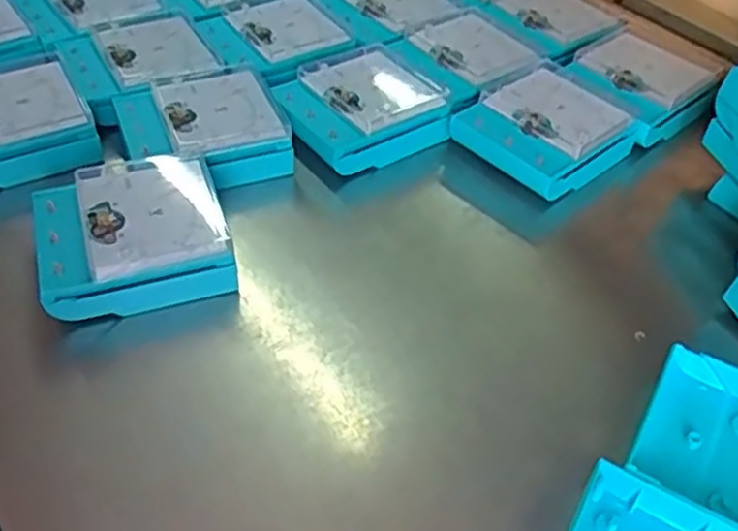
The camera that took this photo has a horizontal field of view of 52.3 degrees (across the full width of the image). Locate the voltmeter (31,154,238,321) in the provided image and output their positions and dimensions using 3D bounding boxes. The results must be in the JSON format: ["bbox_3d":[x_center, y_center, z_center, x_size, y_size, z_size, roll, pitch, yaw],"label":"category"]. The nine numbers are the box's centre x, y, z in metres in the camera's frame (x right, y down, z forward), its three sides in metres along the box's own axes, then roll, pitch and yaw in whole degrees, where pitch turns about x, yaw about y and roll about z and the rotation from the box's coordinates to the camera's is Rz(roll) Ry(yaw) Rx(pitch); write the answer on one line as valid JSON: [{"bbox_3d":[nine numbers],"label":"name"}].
[{"bbox_3d":[-0.153,-0.017,0.491,0.116,0.051,0.103,-14,47,-14],"label":"voltmeter"}]

